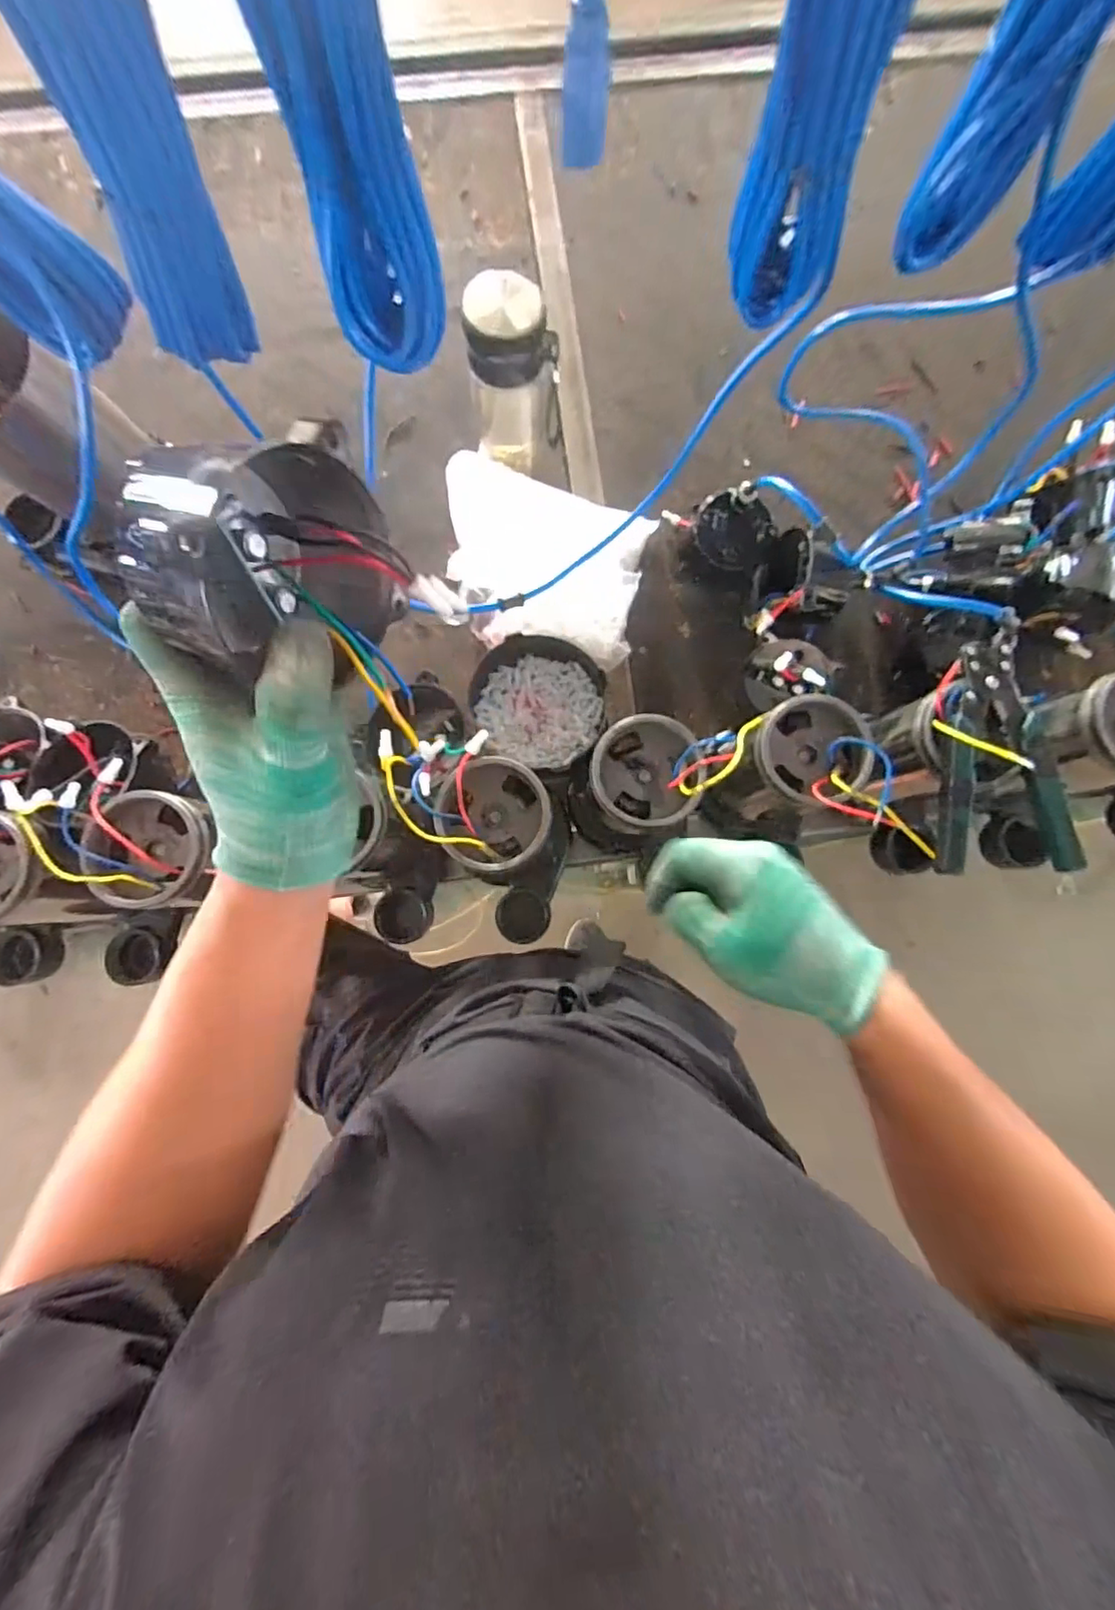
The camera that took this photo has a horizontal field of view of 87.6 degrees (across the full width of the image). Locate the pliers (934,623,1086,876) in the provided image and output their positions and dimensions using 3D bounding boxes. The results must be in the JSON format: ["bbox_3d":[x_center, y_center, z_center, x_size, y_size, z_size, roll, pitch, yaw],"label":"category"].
[{"bbox_3d":[0.344,-0.041,0.457,0.109,0.028,0.184,-1,83,-1],"label":"pliers"}]

